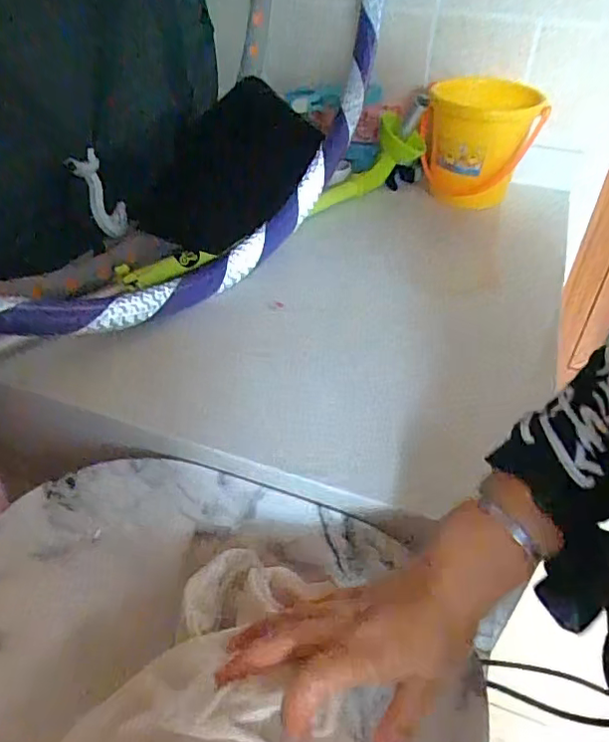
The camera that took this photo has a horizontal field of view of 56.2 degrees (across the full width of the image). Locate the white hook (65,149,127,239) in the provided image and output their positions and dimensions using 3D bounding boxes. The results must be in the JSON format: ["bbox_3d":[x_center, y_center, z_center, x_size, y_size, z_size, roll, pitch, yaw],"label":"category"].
[{"bbox_3d":[-0.254,-0.220,0.711,0.019,0.101,0.056,-3,36,28],"label":"white hook"}]

